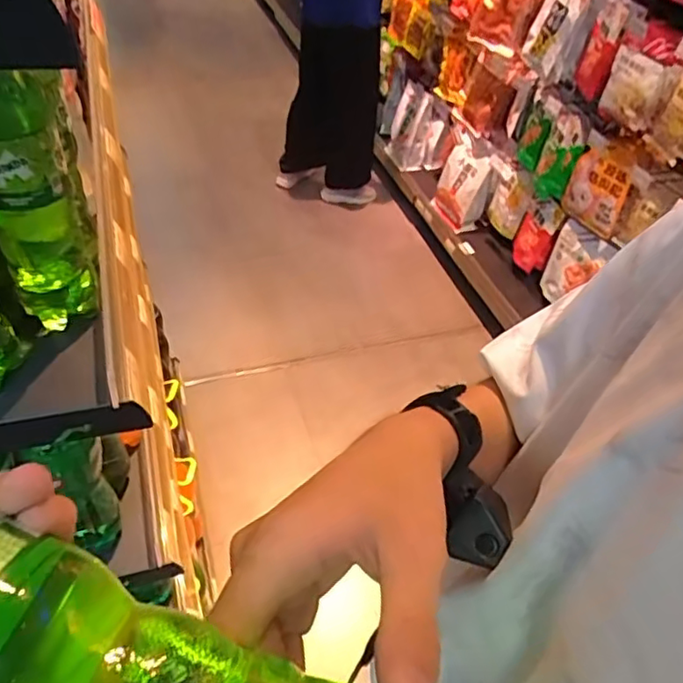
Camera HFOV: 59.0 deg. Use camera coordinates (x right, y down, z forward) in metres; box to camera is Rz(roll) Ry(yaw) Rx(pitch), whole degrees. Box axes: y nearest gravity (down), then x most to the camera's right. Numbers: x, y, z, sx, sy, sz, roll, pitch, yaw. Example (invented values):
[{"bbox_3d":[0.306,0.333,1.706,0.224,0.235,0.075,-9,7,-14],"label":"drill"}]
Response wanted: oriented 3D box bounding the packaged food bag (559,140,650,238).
[{"bbox_3d":[0.762,-0.464,1.771,0.055,0.262,0.193,-27,54,-29],"label":"packaged food bag"}]

